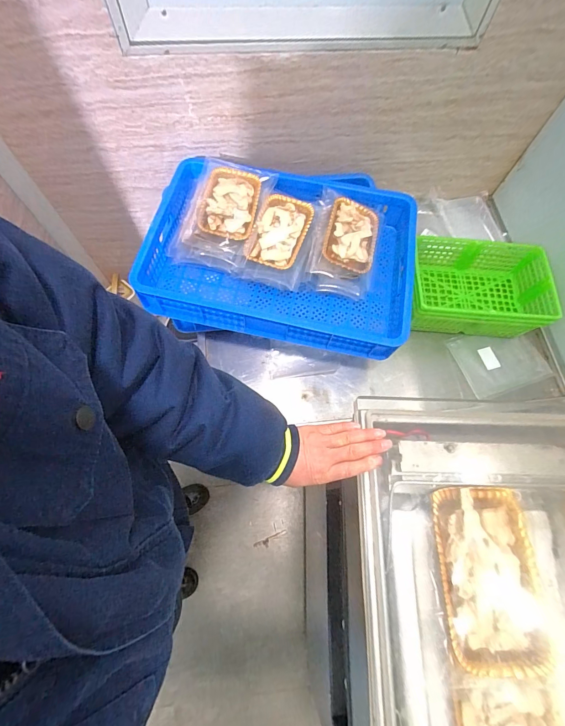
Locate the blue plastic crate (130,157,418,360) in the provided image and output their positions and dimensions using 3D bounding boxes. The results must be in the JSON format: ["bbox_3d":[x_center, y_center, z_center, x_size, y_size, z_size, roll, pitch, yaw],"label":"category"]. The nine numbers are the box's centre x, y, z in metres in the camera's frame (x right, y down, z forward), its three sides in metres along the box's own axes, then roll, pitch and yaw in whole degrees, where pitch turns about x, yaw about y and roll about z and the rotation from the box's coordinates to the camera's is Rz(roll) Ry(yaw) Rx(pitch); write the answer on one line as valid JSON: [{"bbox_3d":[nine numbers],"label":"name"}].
[{"bbox_3d":[-0.003,-0.279,0.860,0.625,0.101,0.444,11,69,2],"label":"blue plastic crate"}]

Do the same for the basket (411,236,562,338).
[{"bbox_3d":[0.487,-0.194,0.908,0.348,0.123,0.228,4,69,-1],"label":"basket"}]

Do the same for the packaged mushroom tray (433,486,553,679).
[{"bbox_3d":[0.255,0.254,0.424,0.118,0.027,0.192,1,69,-2],"label":"packaged mushroom tray"}]

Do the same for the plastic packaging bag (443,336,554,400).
[{"bbox_3d":[0.568,-0.012,0.921,0.201,0.012,0.177,-21,72,2],"label":"plastic packaging bag"}]

